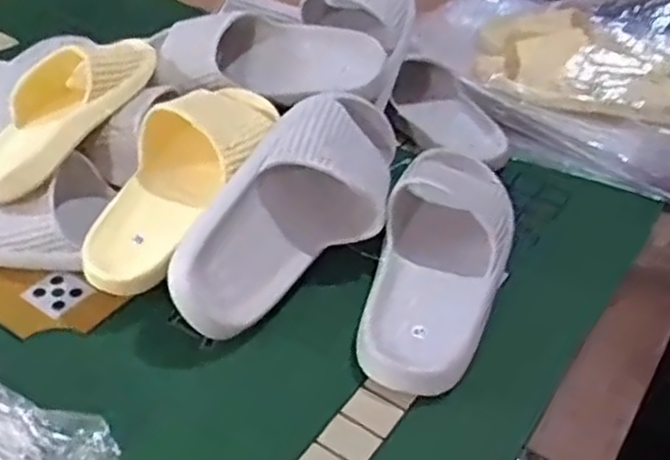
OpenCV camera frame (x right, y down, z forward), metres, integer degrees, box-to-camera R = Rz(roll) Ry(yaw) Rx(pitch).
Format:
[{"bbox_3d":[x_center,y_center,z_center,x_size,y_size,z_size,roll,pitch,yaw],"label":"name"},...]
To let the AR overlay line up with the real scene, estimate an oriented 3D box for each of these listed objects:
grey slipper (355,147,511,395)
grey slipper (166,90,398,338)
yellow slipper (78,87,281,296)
[{"bbox_3d":[0.097,0.011,0.666,0.110,0.064,0.294,15,40,11],"label":"grey slipper"},{"bbox_3d":[-0.023,-0.029,0.652,0.062,0.114,0.296,-15,29,53],"label":"grey slipper"},{"bbox_3d":[-0.130,-0.047,0.659,0.092,0.074,0.238,24,68,21],"label":"yellow slipper"}]

